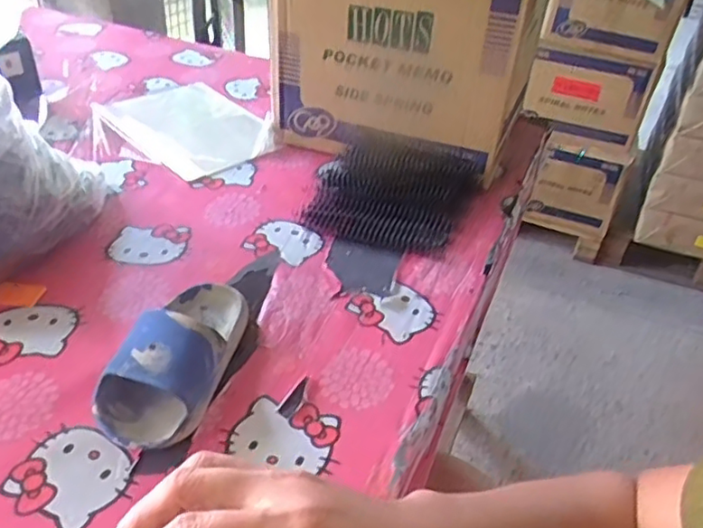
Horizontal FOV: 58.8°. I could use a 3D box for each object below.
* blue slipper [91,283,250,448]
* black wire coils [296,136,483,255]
[{"bbox_3d":[-0.137,0.067,0.508,0.082,0.061,0.170,14,39,11],"label":"blue slipper"},{"bbox_3d":[0.046,-0.088,0.734,0.179,0.046,0.171,3,38,-3],"label":"black wire coils"}]

